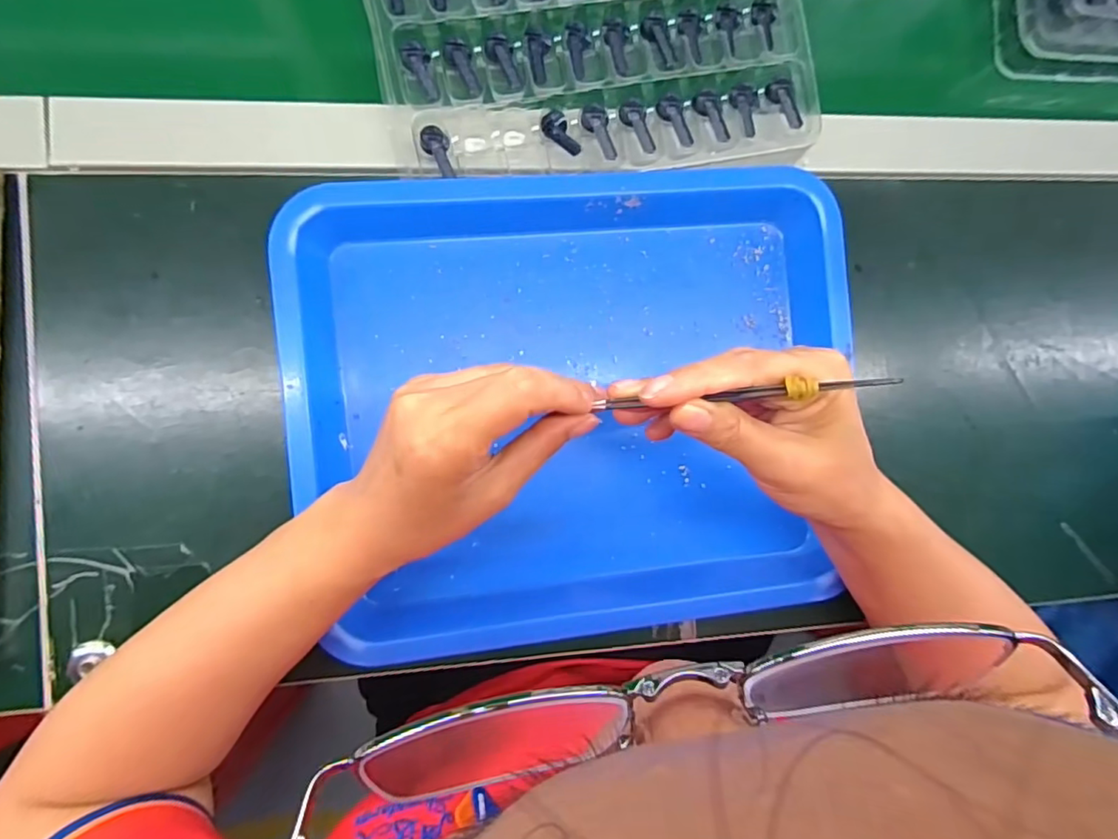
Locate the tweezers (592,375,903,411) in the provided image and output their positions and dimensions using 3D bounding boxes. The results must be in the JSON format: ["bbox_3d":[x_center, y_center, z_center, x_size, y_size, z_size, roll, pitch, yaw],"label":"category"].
[{"bbox_3d":[0.076,-0.011,0.234,0.118,0.013,0.006,-5,94,10],"label":"tweezers"}]

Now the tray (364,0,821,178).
[{"bbox_3d":[0.012,-0.275,0.339,0.252,0.031,0.263,-10,95,-7],"label":"tray"}]

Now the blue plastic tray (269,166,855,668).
[{"bbox_3d":[0.013,-0.001,0.337,0.319,0.036,0.280,-4,94,-7],"label":"blue plastic tray"}]

